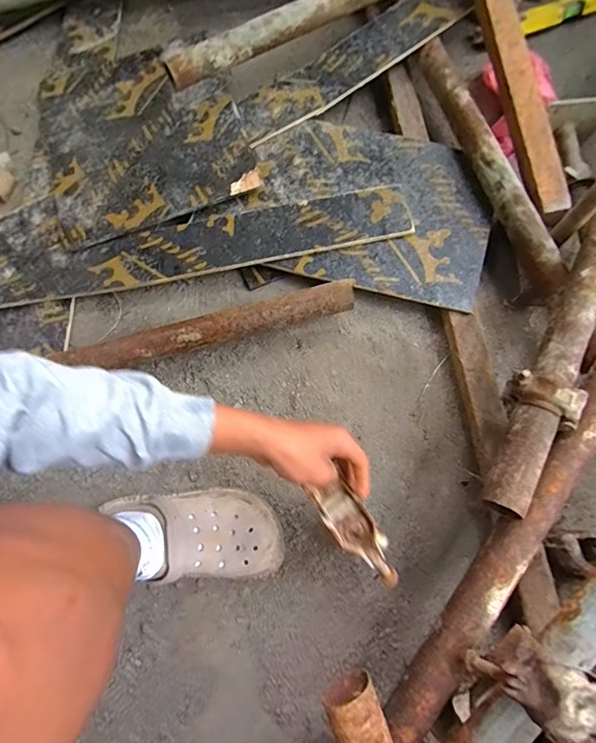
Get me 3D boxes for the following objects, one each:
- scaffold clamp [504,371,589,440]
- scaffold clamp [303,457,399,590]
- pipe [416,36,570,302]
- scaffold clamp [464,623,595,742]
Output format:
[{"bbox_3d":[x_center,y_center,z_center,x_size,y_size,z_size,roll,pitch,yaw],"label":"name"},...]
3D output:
[{"bbox_3d":[0.292,0.038,0.511,0.085,0.061,0.053,22,75,8],"label":"scaffold clamp"},{"bbox_3d":[0.067,0.186,0.496,0.051,0.043,0.149,-35,98,-9],"label":"scaffold clamp"},{"bbox_3d":[0.304,-0.351,0.697,0.048,0.053,0.495,-16,73,-3],"label":"pipe"},{"bbox_3d":[0.225,0.290,0.402,0.058,0.124,0.061,32,74,-19],"label":"scaffold clamp"}]

